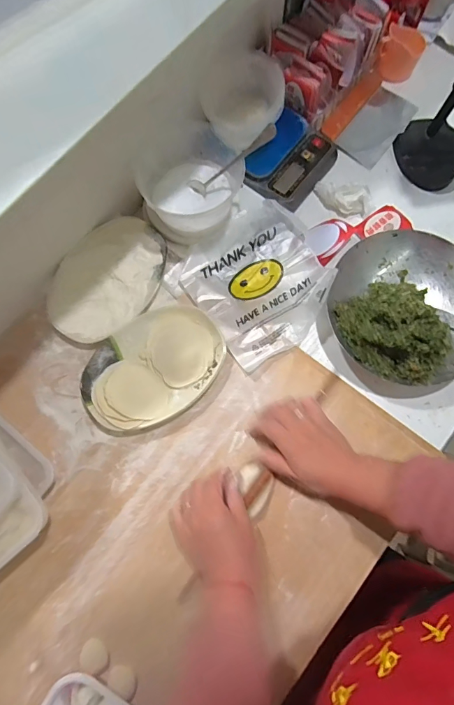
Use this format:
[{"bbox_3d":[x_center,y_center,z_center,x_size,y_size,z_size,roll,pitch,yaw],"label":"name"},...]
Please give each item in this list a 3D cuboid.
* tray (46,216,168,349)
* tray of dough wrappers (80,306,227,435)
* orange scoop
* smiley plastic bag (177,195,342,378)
[{"bbox_3d":[-0.172,-0.105,0.575,0.132,0.019,0.198,34,78,8],"label":"tray"},{"bbox_3d":[-0.099,0.020,0.541,0.194,0.028,0.139,-37,79,-8],"label":"tray of dough wrappers"},{"bbox_3d":[0.243,-0.444,0.652,0.064,0.066,0.237,39,80,10],"label":"orange scoop"},{"bbox_3d":[0.054,-0.104,0.584,0.199,0.040,0.196,-34,78,-8],"label":"smiley plastic bag"}]

